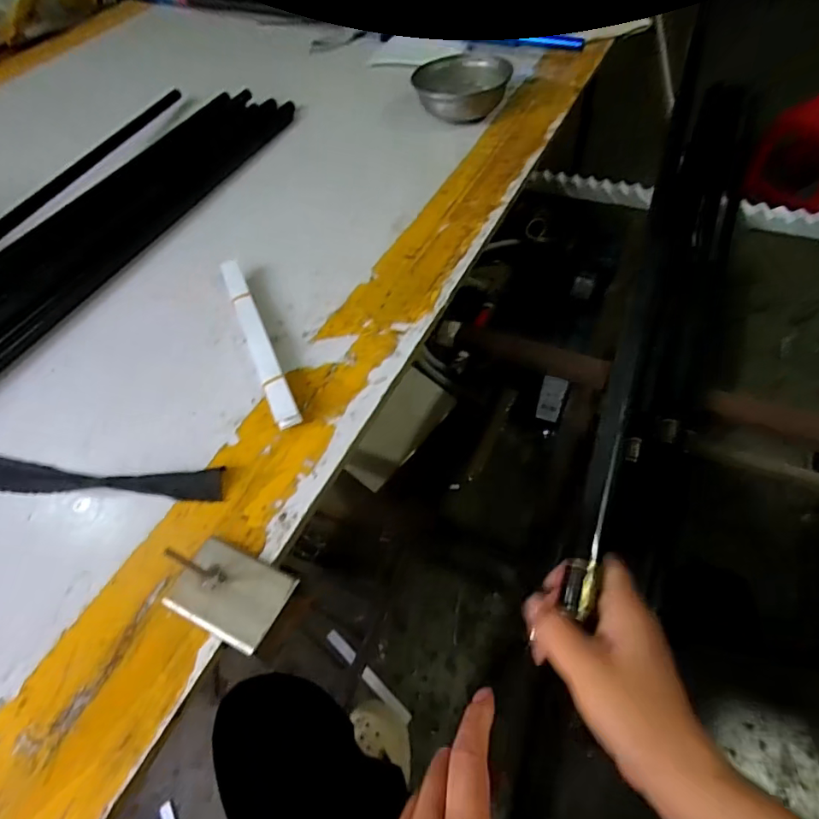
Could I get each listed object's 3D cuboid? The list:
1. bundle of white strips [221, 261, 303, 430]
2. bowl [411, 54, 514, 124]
[{"bbox_3d":[-0.155,-0.075,0.514,0.022,0.021,0.240,-23,55,-10],"label":"bundle of white strips"},{"bbox_3d":[0.080,-0.490,0.772,0.138,0.050,0.138,7,55,12],"label":"bowl"}]

